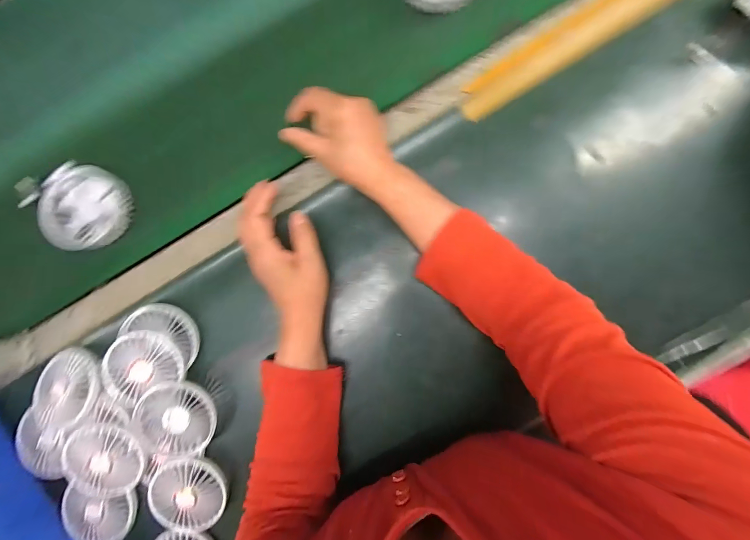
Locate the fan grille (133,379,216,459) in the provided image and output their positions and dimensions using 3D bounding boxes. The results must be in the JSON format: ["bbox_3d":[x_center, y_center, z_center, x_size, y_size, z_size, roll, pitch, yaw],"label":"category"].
[{"bbox_3d":[-0.237,0.178,0.404,0.096,0.013,0.087,-15,86,3],"label":"fan grille"}]

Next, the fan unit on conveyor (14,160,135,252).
[{"bbox_3d":[-0.379,-0.089,0.431,0.133,0.042,0.101,29,89,5],"label":"fan unit on conveyor"}]

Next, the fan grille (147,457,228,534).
[{"bbox_3d":[-0.223,0.269,0.408,0.086,0.018,0.088,0,87,4],"label":"fan grille"}]

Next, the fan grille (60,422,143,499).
[{"bbox_3d":[-0.324,0.228,0.404,0.097,0.021,0.089,0,87,4],"label":"fan grille"}]

